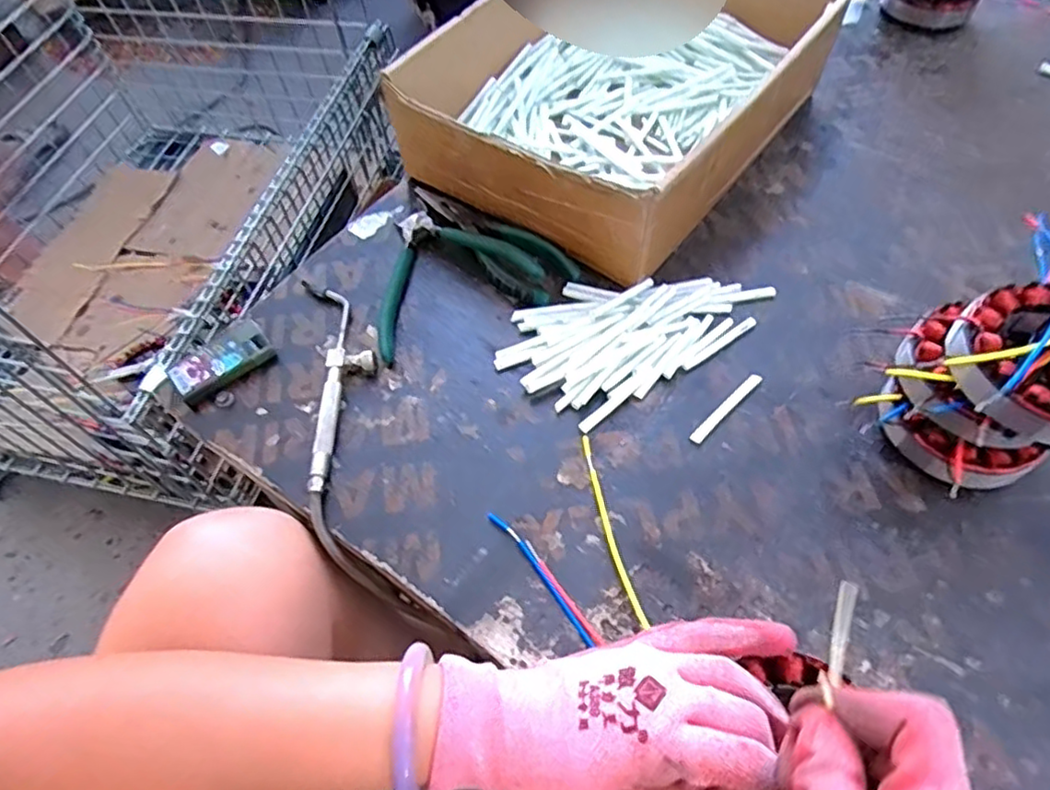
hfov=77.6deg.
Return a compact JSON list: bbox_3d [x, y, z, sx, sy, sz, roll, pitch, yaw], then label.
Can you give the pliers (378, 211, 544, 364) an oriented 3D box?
[{"bbox_3d":[-0.065,-0.098,0.480,0.119,0.034,0.118,-20,58,-10],"label":"pliers"}]

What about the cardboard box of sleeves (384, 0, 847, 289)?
[{"bbox_3d":[0.086,-0.261,0.553,0.245,0.095,0.338,32,64,22],"label":"cardboard box of sleeves"}]

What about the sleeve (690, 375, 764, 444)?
[{"bbox_3d":[0.131,0.007,0.421,0.066,0.004,0.008,-40,63,-21],"label":"sleeve"}]

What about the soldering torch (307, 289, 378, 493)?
[{"bbox_3d":[-0.120,-0.008,0.441,0.042,0.014,0.158,-5,56,0],"label":"soldering torch"}]

